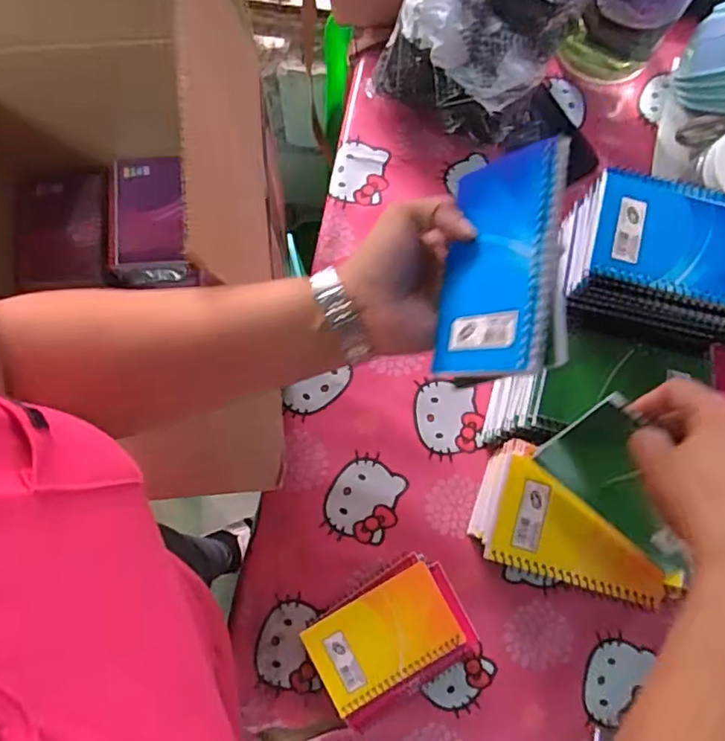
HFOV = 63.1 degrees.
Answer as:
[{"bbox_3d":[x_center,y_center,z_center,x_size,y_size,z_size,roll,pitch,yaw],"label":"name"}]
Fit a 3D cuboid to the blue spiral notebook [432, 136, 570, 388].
[{"bbox_3d":[0.080,-0.060,0.339,0.008,0.088,0.131,13,81,-34],"label":"blue spiral notebook"}]

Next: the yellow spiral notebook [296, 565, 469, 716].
[{"bbox_3d":[0.020,0.248,0.546,0.130,0.005,0.081,-28,81,-7],"label":"yellow spiral notebook"}]

